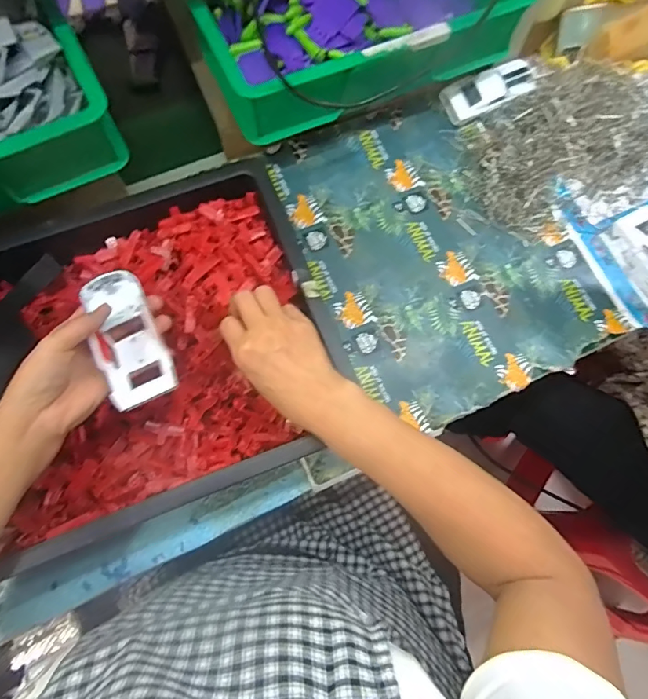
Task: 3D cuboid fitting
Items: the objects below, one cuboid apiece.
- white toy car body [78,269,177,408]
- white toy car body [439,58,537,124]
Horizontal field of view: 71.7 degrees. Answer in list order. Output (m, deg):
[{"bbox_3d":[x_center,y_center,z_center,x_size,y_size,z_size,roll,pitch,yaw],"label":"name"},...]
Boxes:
[{"bbox_3d":[-0.183,-0.013,0.419,0.058,0.031,0.132,-22,76,-8],"label":"white toy car body"},{"bbox_3d":[0.229,-0.353,0.616,0.133,0.034,0.052,-20,75,-7],"label":"white toy car body"}]

